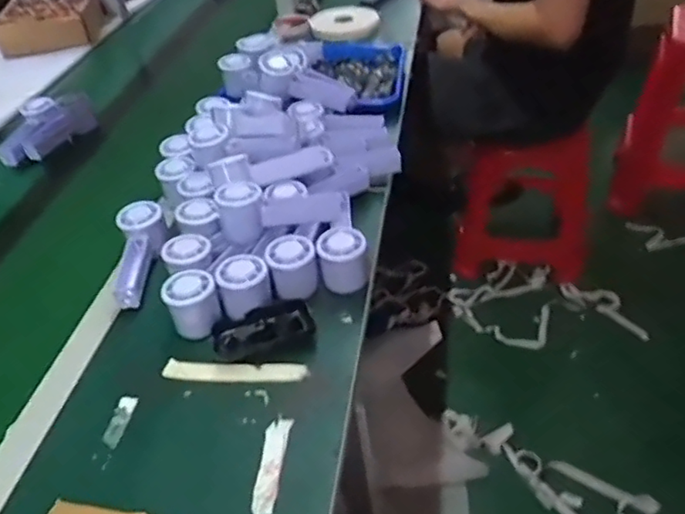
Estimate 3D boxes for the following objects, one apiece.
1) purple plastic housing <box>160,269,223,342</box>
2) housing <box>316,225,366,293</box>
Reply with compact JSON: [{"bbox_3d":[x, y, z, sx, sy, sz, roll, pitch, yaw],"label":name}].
[{"bbox_3d":[-0.165,0.053,0.661,0.055,0.056,0.058,-19,41,-15],"label":"purple plastic housing"},{"bbox_3d":[0.000,0.006,0.701,0.055,0.066,0.050,-6,39,0],"label":"housing"}]

